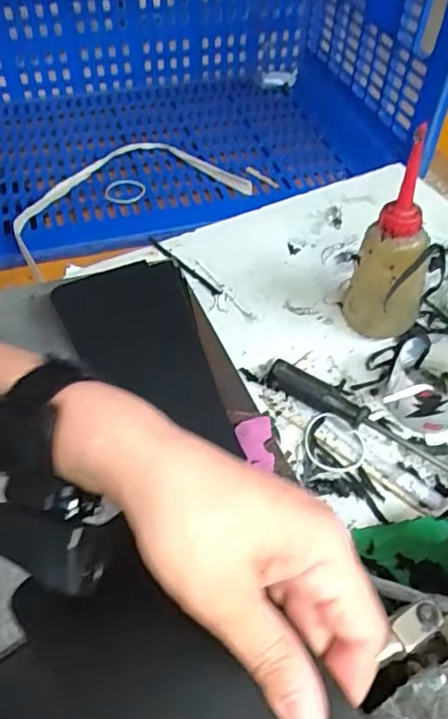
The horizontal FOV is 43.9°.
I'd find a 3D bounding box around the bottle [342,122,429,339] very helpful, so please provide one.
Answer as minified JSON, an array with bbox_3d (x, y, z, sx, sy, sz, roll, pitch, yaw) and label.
[{"bbox_3d":[0.141,-0.087,0.469,0.054,0.161,0.057,-24,56,-19],"label":"bottle"}]

